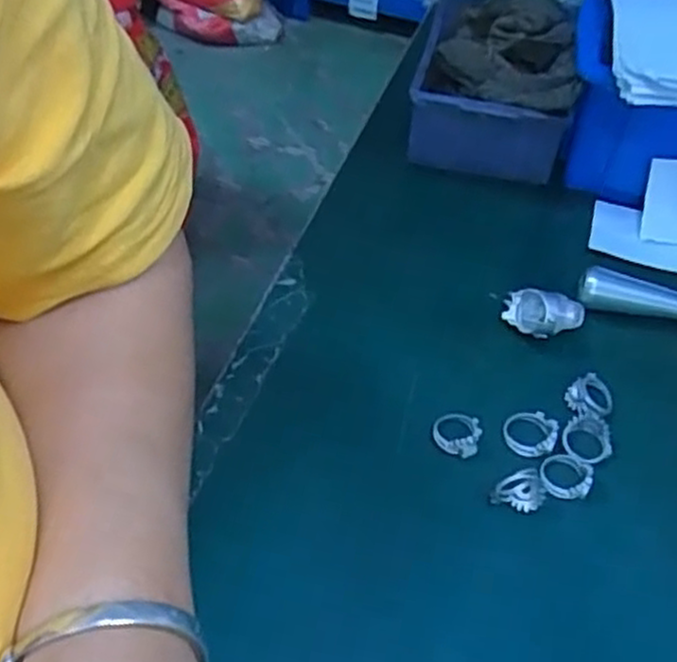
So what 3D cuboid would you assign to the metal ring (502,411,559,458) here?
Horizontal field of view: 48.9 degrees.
[{"bbox_3d":[0.087,0.045,0.337,0.023,0.004,0.023,1,49,-2],"label":"metal ring"}]

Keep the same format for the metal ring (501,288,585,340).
[{"bbox_3d":[0.104,-0.006,0.375,0.040,0.021,0.020,9,50,5],"label":"metal ring"}]

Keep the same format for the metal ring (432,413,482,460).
[{"bbox_3d":[0.054,0.046,0.337,0.021,0.006,0.020,1,49,-2],"label":"metal ring"}]

